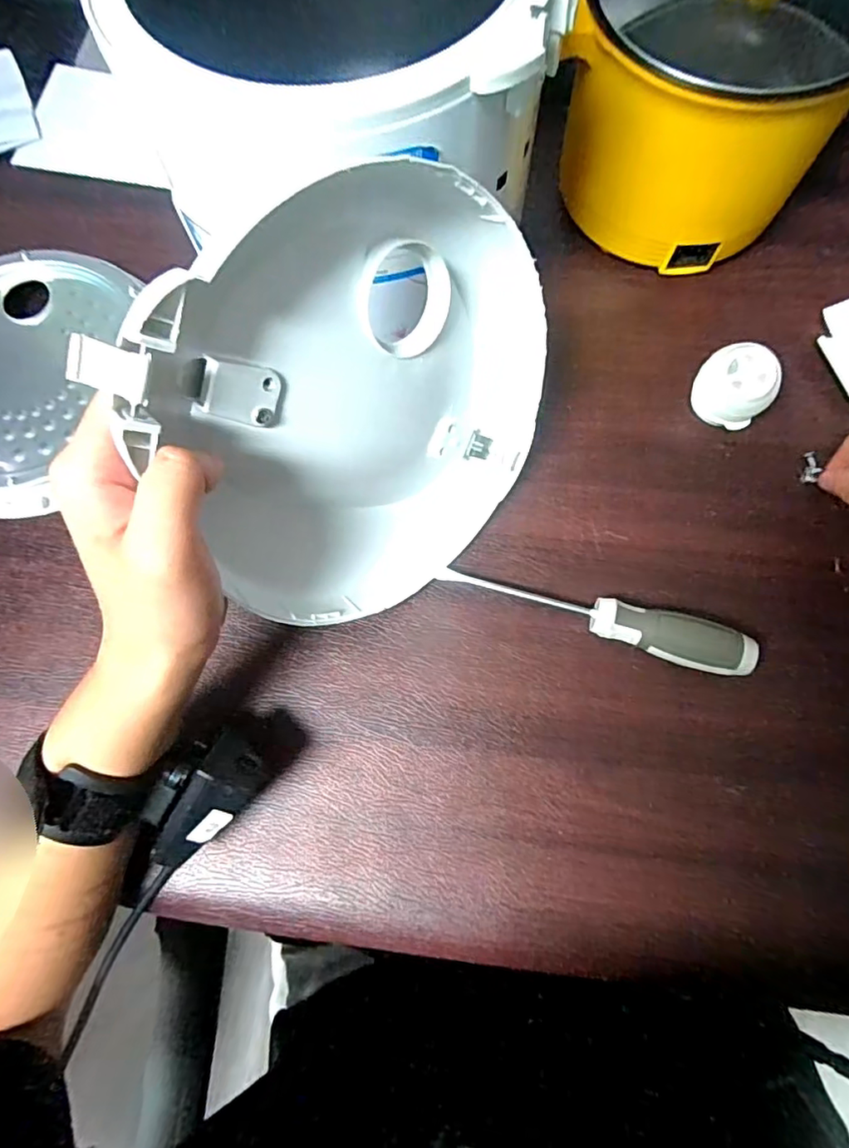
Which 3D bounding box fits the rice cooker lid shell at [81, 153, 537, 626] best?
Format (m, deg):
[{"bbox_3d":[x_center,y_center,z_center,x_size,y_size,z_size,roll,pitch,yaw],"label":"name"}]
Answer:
[{"bbox_3d":[-0.022,-0.071,0.270,0.196,0.194,0.044,-35,50,-15],"label":"rice cooker lid shell"}]

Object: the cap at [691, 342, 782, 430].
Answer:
[{"bbox_3d":[0.196,-0.118,0.354,0.045,0.040,0.035,41,79,11],"label":"cap"}]

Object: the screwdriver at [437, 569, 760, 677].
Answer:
[{"bbox_3d":[0.097,0.023,0.323,0.174,0.028,0.024,18,76,5],"label":"screwdriver"}]

